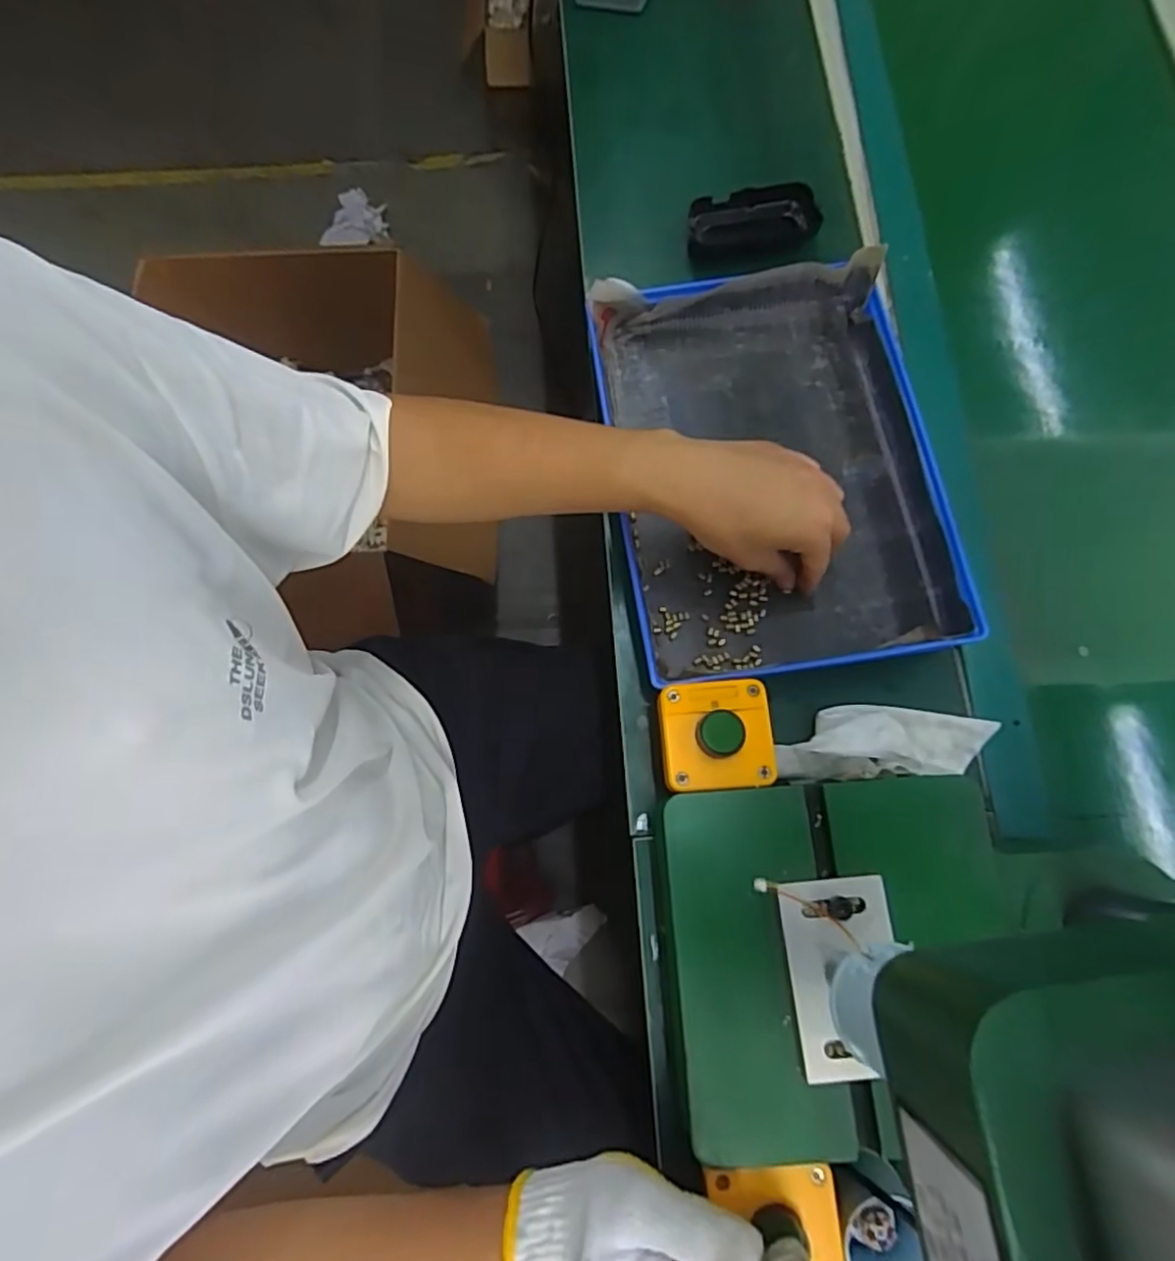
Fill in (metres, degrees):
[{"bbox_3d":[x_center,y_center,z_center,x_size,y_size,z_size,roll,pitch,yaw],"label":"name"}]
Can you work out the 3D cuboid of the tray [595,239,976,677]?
[{"bbox_3d":[0.142,-0.126,0.504,0.246,0.045,0.320,-9,75,-2],"label":"tray"}]

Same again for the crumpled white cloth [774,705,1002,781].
[{"bbox_3d":[0.207,0.073,0.444,0.156,0.039,0.053,-5,74,-14],"label":"crumpled white cloth"}]

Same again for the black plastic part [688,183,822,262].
[{"bbox_3d":[0.143,-0.351,0.568,0.111,0.024,0.053,-8,75,-2],"label":"black plastic part"}]

